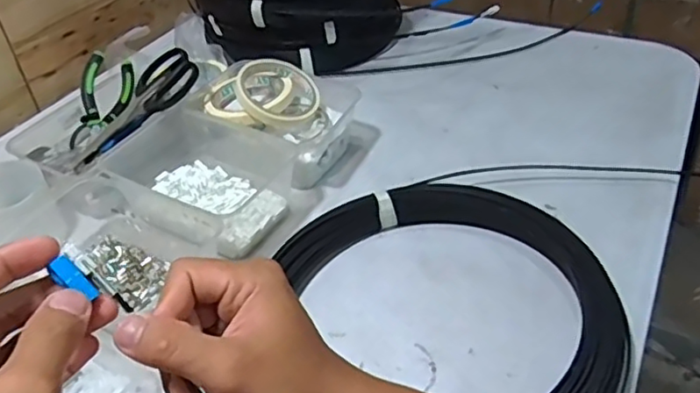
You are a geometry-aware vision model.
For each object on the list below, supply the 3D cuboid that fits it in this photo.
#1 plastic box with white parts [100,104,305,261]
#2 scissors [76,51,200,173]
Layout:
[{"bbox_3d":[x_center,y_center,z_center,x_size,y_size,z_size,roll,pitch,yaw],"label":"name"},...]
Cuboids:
[{"bbox_3d":[-0.151,-0.022,0.632,0.178,0.062,0.142,21,45,28],"label":"plastic box with white parts"},{"bbox_3d":[-0.235,-0.090,0.675,0.171,0.023,0.064,-42,44,6],"label":"scissors"}]

